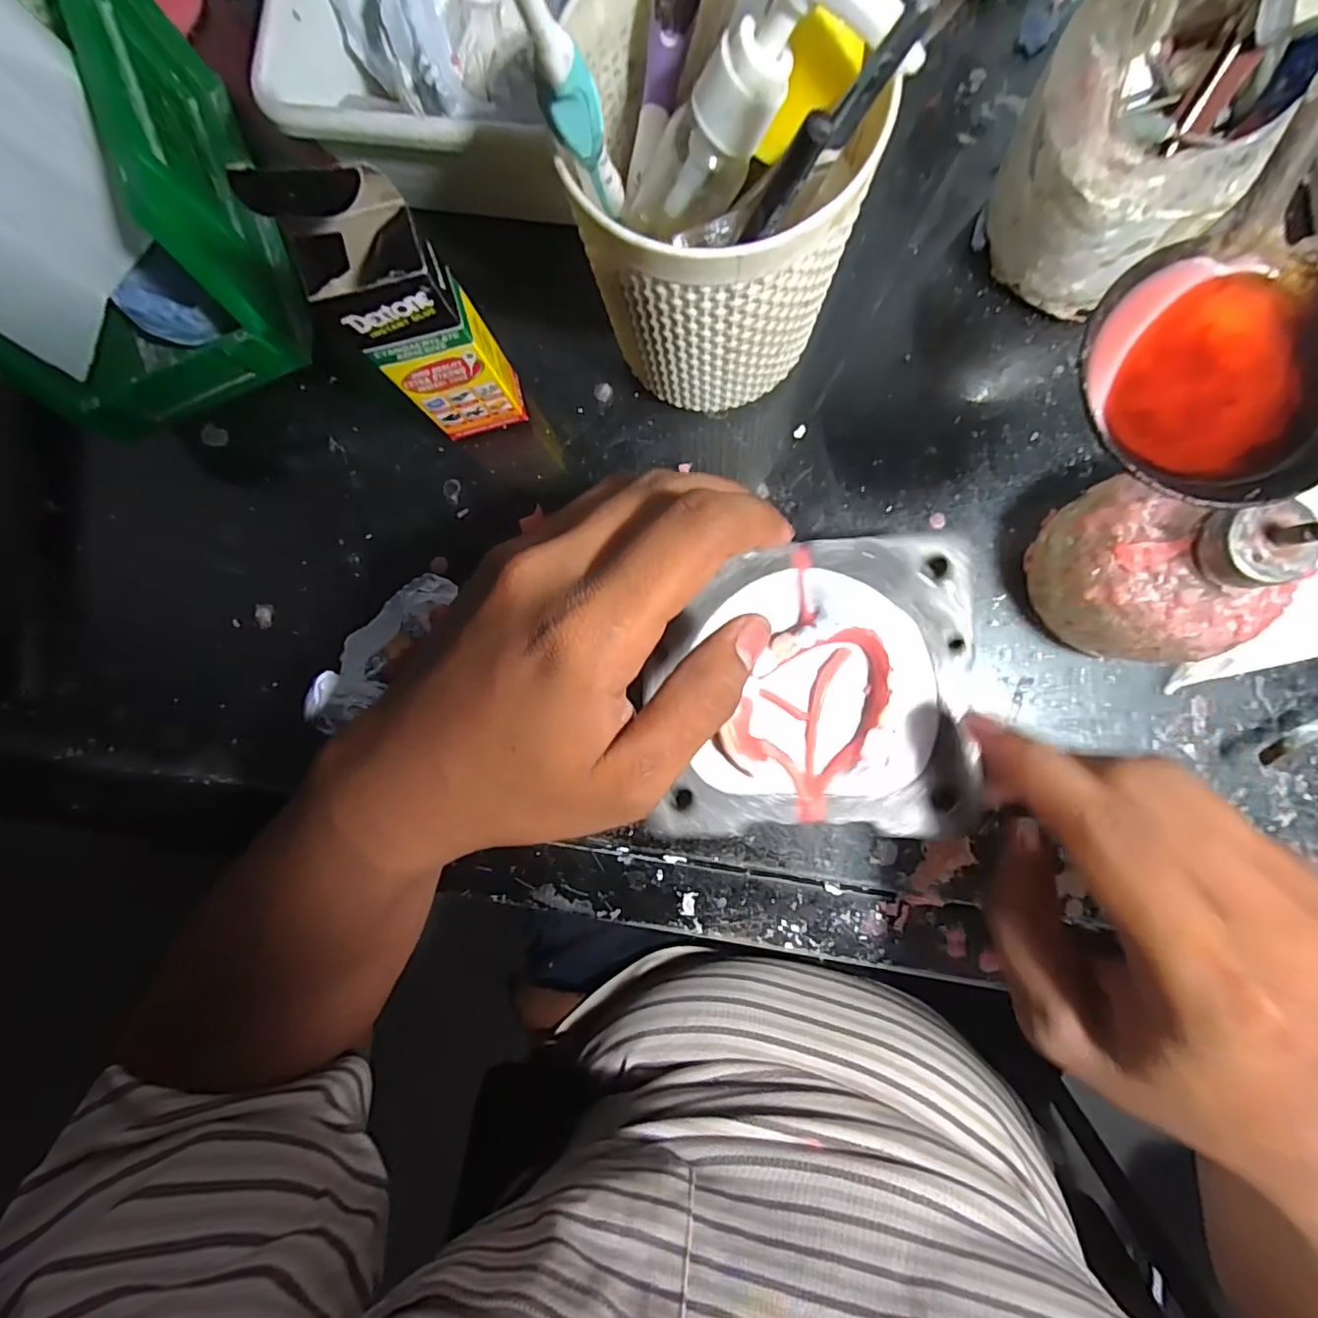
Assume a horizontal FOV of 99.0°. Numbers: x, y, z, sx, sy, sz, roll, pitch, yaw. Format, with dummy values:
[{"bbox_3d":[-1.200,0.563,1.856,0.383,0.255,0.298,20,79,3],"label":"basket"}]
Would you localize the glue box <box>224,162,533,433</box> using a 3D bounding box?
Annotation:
[{"bbox_3d":[-0.089,-0.124,0.212,0.038,0.126,0.027,-14,88,5],"label":"glue box"}]

